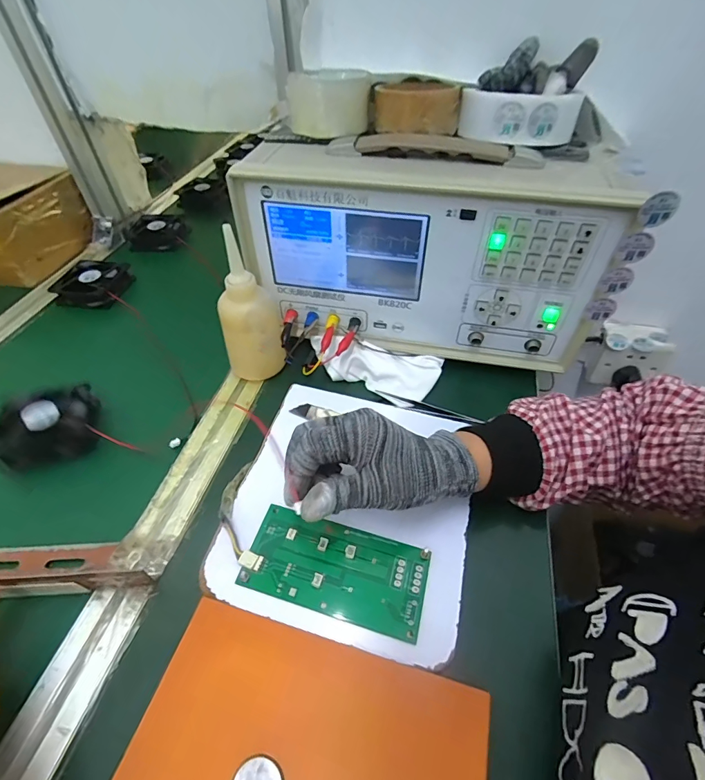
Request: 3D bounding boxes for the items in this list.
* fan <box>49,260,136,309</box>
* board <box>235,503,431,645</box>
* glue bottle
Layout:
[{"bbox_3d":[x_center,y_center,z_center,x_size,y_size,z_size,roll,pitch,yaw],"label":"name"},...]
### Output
[{"bbox_3d":[-0.366,-0.152,0.572,0.089,0.031,0.074,-1,48,1],"label":"fan"},{"bbox_3d":[-0.012,0.131,0.303,0.133,0.009,0.064,12,50,12],"label":"board"},{"bbox_3d":[-0.107,-0.079,0.417,0.062,0.149,0.059,-10,49,-8],"label":"glue bottle"}]

